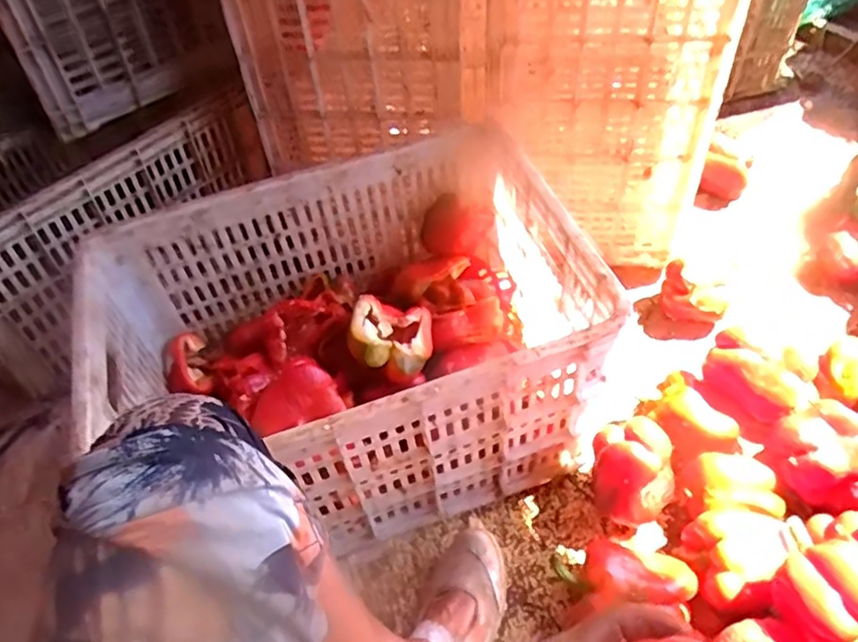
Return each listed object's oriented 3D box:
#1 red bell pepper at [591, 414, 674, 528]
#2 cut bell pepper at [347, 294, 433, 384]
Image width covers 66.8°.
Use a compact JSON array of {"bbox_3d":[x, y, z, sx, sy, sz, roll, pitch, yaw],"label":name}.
[{"bbox_3d":[0.236,0.173,0.742,0.094,0.094,0.083,3,50,7],"label":"red bell pepper"},{"bbox_3d":[-0.044,0.021,0.765,0.093,0.066,0.084,-4,50,1],"label":"cut bell pepper"}]

